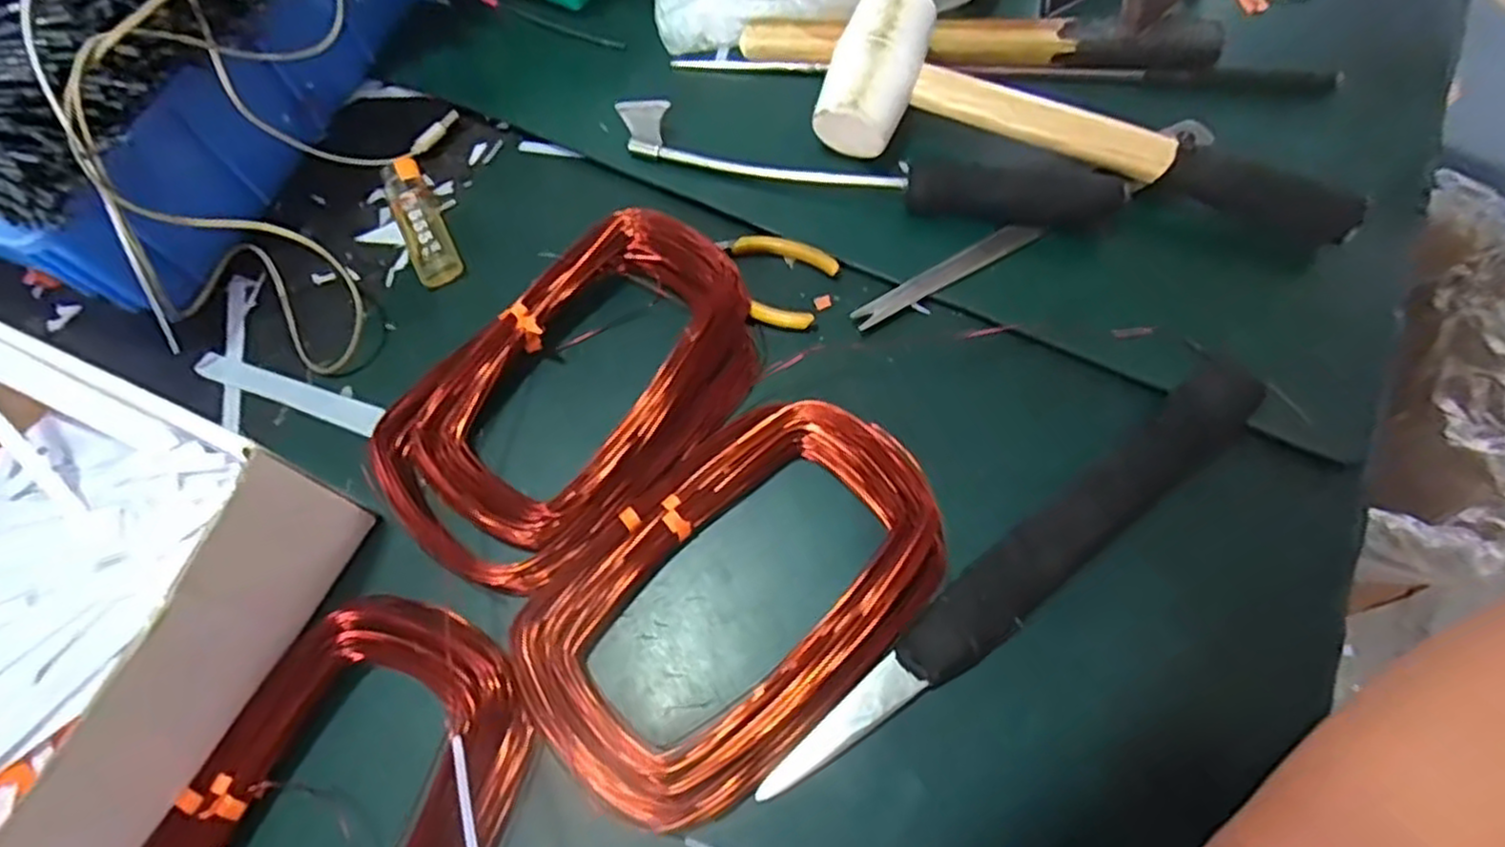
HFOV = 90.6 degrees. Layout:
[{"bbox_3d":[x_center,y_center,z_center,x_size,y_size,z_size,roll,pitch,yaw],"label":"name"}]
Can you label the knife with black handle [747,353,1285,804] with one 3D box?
[{"bbox_3d":[0.115,0.055,0.299,0.265,0.017,0.027,-37,70,-14],"label":"knife with black handle"}]

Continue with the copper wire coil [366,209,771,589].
[{"bbox_3d":[-0.080,-0.018,0.329,0.112,0.034,0.176,40,73,18],"label":"copper wire coil"}]

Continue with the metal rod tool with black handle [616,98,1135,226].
[{"bbox_3d":[0.054,-0.133,0.380,0.252,0.027,0.031,13,67,8],"label":"metal rod tool with black handle"}]

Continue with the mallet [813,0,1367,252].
[{"bbox_3d":[0.163,-0.149,0.369,0.252,0.056,0.070,16,67,9],"label":"mallet"}]

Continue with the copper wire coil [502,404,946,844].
[{"bbox_3d":[-0.005,0.066,0.298,0.174,0.018,0.113,-42,71,-16],"label":"copper wire coil"}]

